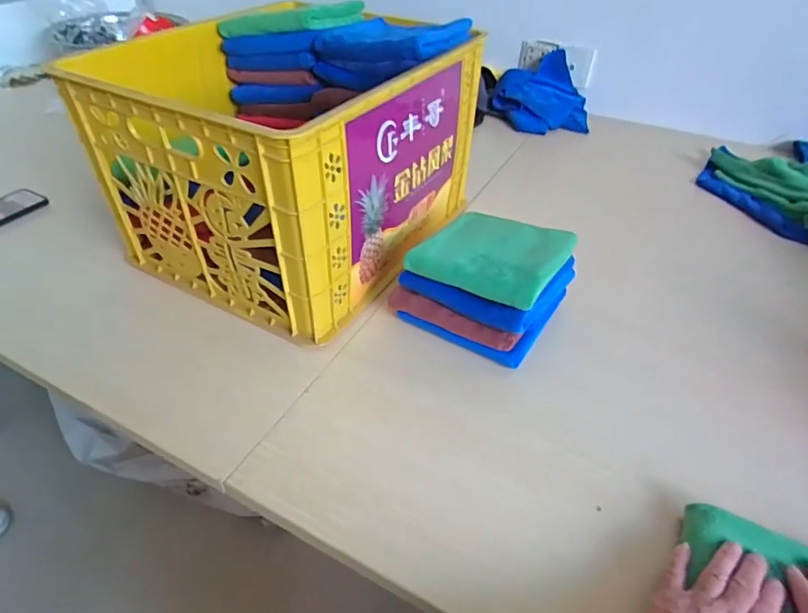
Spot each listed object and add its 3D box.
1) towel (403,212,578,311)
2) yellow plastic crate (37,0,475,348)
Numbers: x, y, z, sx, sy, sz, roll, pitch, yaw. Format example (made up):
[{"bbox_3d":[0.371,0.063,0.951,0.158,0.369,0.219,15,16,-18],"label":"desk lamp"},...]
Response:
[{"bbox_3d":[0.114,-0.072,0.644,0.160,0.031,0.166,24,46,25],"label":"towel"},{"bbox_3d":[-0.146,-0.231,0.758,0.358,0.261,0.439,21,45,22],"label":"yellow plastic crate"}]

